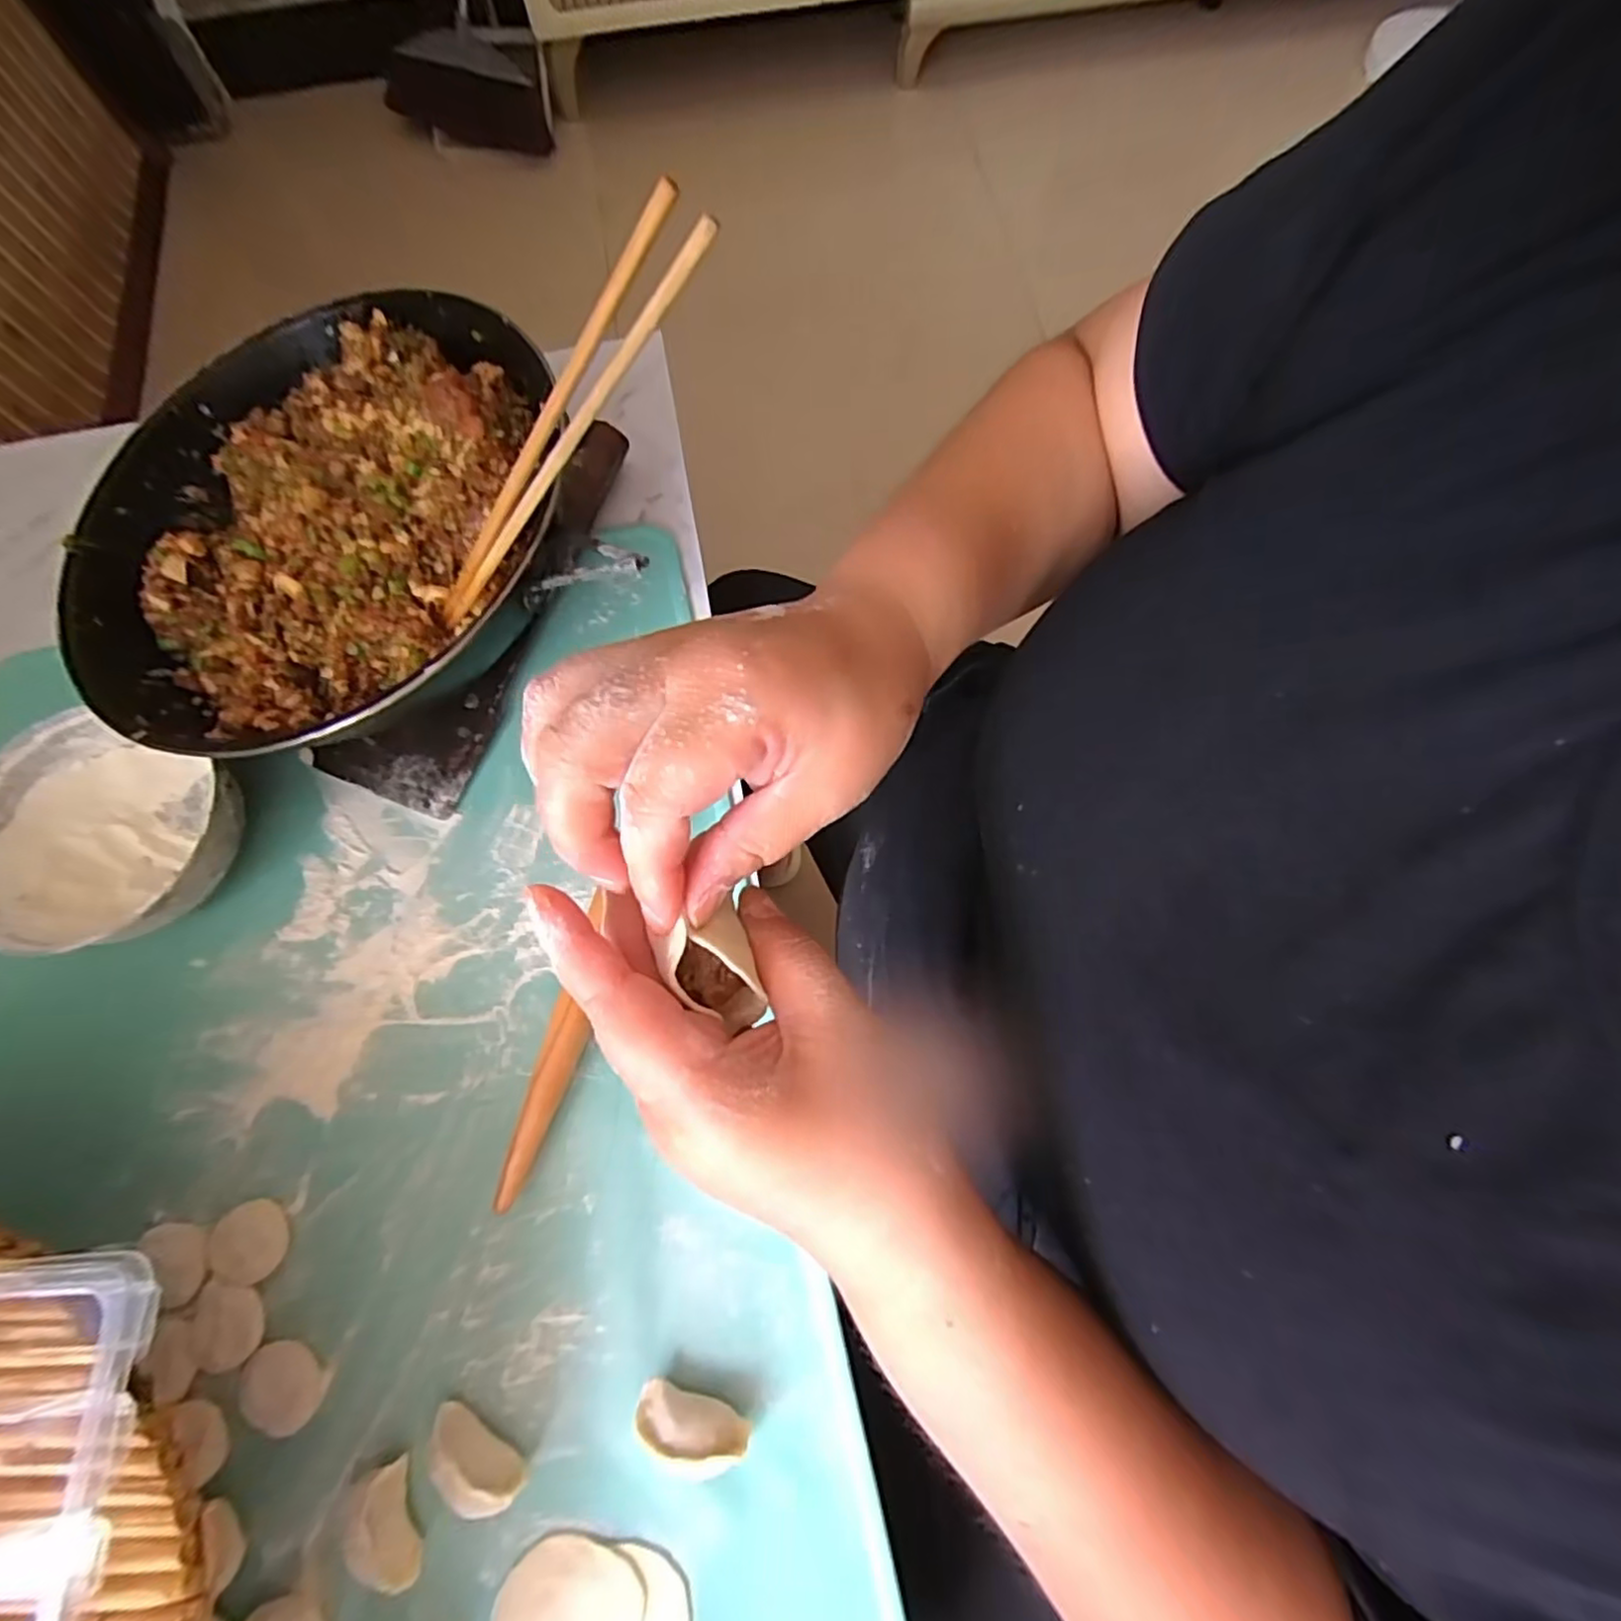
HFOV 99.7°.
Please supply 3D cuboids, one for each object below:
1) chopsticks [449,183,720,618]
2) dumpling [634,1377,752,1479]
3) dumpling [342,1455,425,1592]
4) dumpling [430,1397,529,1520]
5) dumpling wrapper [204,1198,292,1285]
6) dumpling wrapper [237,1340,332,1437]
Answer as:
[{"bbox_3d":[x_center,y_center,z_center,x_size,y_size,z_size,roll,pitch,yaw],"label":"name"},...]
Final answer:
[{"bbox_3d":[-0.123,-0.167,0.319,0.235,0.017,0.023,-35,70,35],"label":"chopsticks"},{"bbox_3d":[-0.057,0.294,0.326,0.054,0.026,0.019,17,74,7],"label":"dumpling"},{"bbox_3d":[-0.202,0.337,0.320,0.029,0.019,0.045,-23,74,-5],"label":"dumpling"},{"bbox_3d":[-0.161,0.309,0.325,0.052,0.028,0.018,32,77,11],"label":"dumpling"},{"bbox_3d":[-0.299,0.229,0.363,0.041,0.004,0.038,-7,73,0],"label":"dumpling wrapper"},{"bbox_3d":[-0.267,0.291,0.345,0.042,0.005,0.036,25,75,9],"label":"dumpling wrapper"}]

